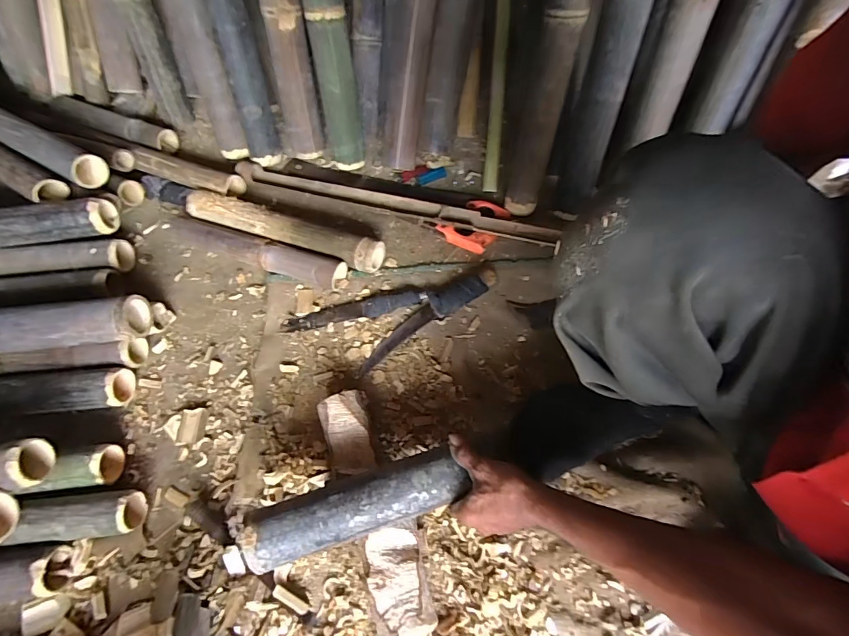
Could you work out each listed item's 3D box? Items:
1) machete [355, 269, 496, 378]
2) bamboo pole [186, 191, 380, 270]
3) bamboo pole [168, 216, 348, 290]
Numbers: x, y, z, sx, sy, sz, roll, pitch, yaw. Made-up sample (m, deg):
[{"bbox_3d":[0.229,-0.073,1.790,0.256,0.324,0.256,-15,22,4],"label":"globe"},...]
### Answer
[{"bbox_3d":[-0.003,-0.005,0.752,0.286,0.034,0.053,-31,64,-12],"label":"machete"},{"bbox_3d":[-0.280,-0.173,0.840,0.414,0.064,0.061,17,64,13],"label":"bamboo pole"},{"bbox_3d":[-0.338,-0.132,0.832,0.386,0.058,0.058,17,64,13],"label":"bamboo pole"}]

